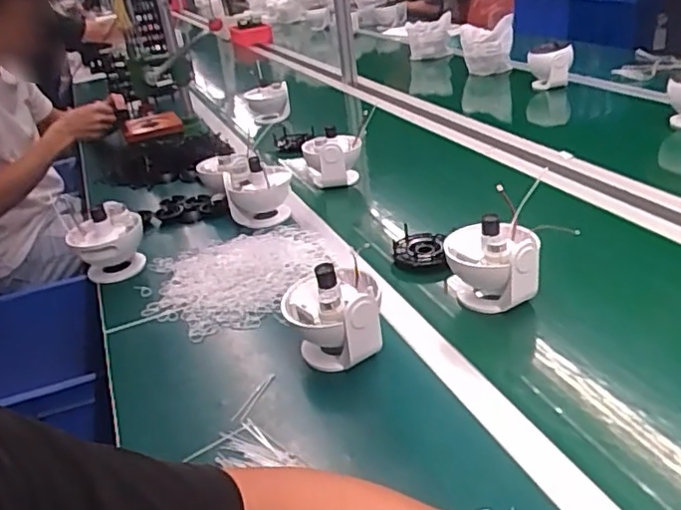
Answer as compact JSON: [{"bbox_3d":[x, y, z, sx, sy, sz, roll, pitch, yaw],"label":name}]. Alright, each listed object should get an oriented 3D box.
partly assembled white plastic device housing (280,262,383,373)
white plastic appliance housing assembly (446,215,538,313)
[{"bbox_3d":[-0.009,0.072,0.738,0.106,0.117,0.109,-12,28,-5],"label":"partly assembled white plastic device housing"},{"bbox_3d":[0.202,0.003,0.832,0.113,0.115,0.131,-1,29,14],"label":"white plastic appliance housing assembly"}]

